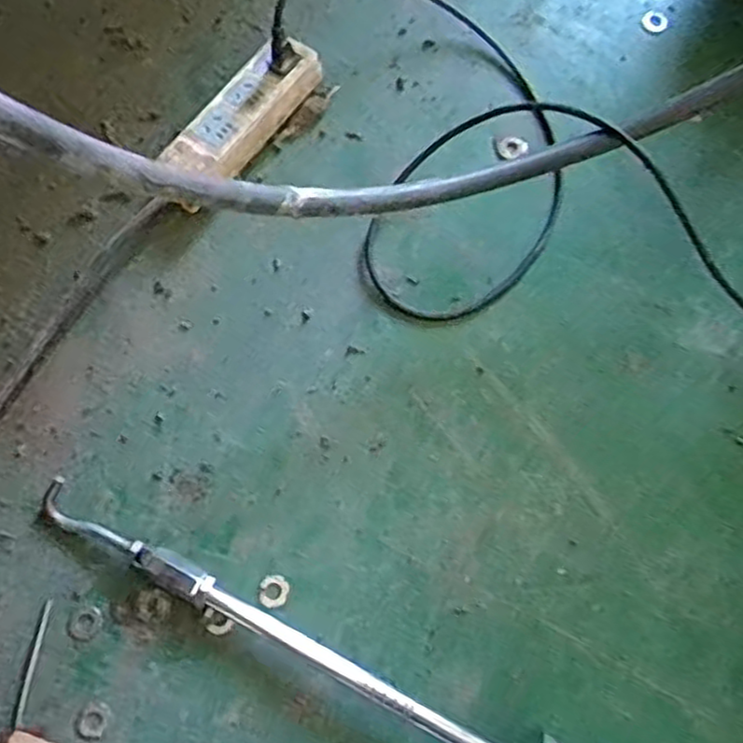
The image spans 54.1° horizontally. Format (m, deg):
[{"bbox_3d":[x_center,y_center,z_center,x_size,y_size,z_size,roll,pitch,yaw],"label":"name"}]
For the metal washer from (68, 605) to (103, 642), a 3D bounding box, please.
[{"bbox_3d":[-0.216,0.190,0.548,0.026,0.004,0.024,1,75,-2],"label":"metal washer"}]

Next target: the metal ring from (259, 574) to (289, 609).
[{"bbox_3d":[-0.075,0.168,0.558,0.022,0.004,0.024,1,75,-2],"label":"metal ring"}]

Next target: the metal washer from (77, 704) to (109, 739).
[{"bbox_3d":[-0.202,0.254,0.527,0.021,0.004,0.023,18,75,3],"label":"metal washer"}]

